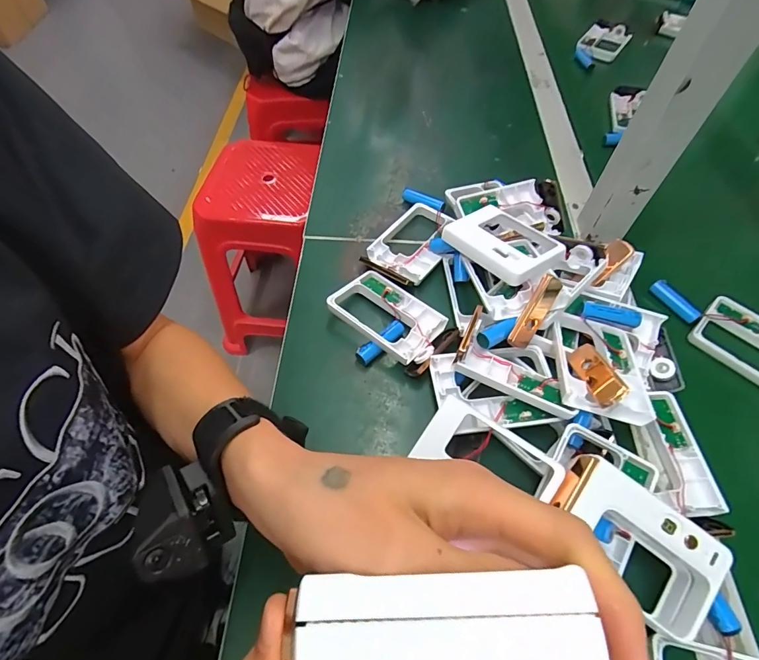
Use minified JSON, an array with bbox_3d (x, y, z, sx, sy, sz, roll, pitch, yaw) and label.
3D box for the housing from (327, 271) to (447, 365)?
[{"bbox_3d":[0.010,-0.014,0.382,0.099,0.017,0.067,33,62,20],"label":"housing"}]

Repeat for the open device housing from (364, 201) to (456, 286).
[{"bbox_3d":[0.037,-0.095,0.442,0.066,0.016,0.102,27,60,17],"label":"open device housing"}]

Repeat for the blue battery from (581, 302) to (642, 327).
[{"bbox_3d":[0.201,-0.013,0.365,0.048,0.015,0.014,13,57,8],"label":"blue battery"}]

